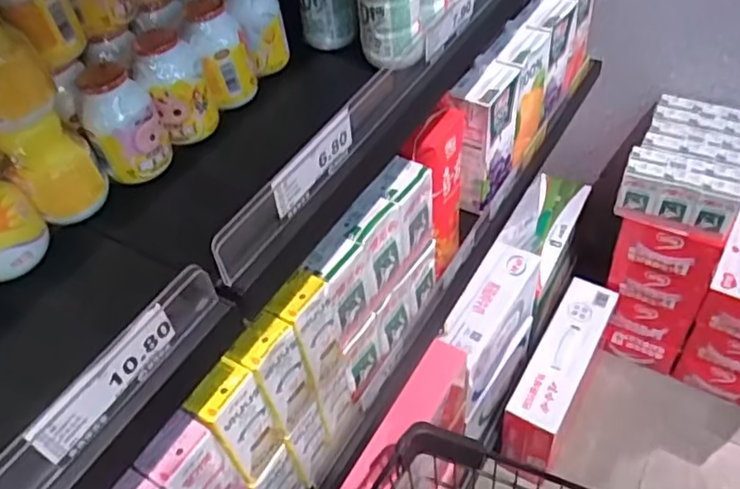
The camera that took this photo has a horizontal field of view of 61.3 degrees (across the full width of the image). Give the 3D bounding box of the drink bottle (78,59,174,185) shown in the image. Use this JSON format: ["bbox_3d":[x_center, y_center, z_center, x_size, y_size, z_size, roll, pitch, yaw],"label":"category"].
[{"bbox_3d":[-0.178,-0.092,0.449,0.048,0.081,0.046,-23,50,-13],"label":"drink bottle"}]

